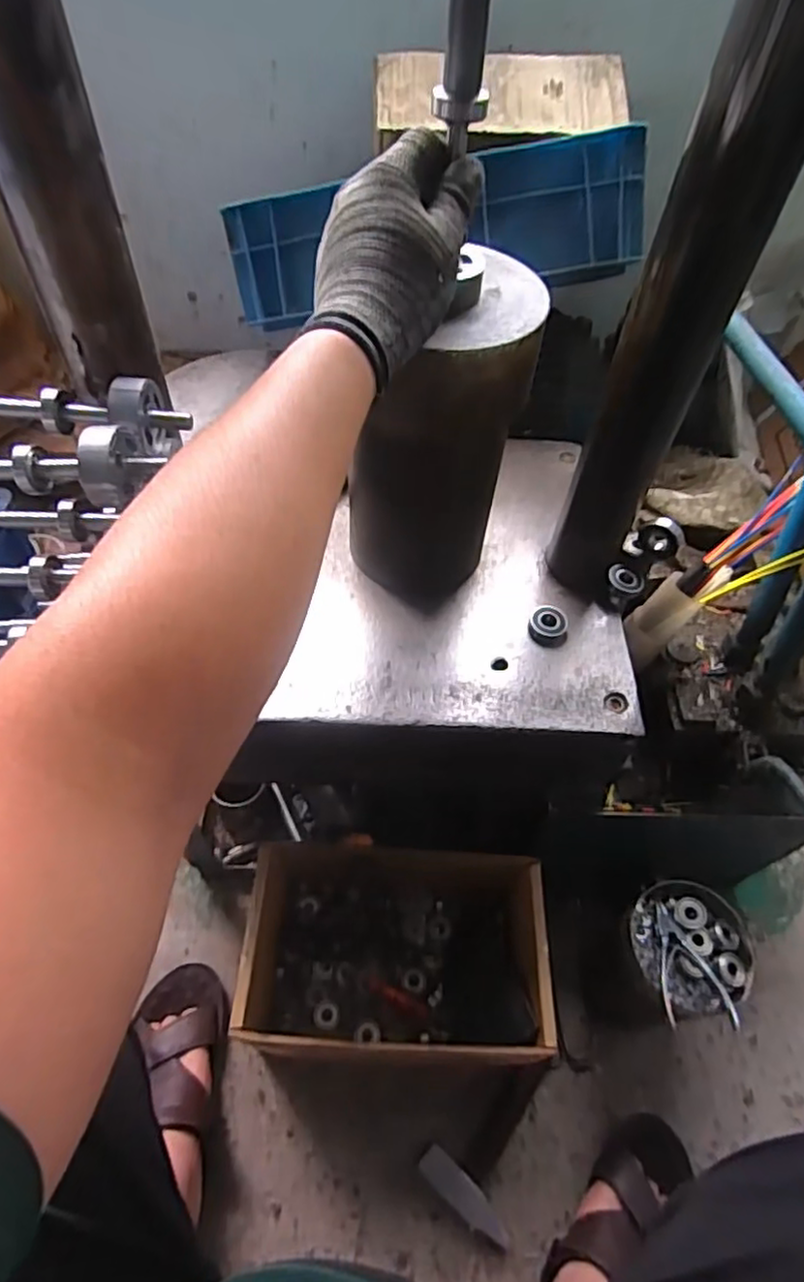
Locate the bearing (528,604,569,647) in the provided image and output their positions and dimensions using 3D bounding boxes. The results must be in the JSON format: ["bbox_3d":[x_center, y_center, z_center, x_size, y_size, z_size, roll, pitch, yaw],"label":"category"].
[{"bbox_3d":[0.135,-0.016,0.593,0.036,0.017,0.040,21,56,11],"label":"bearing"}]

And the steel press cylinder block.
[{"bbox_3d":[0.035,-0.156,0.535,0.126,0.259,0.103,-34,63,-24],"label":"steel press cylinder block"}]

